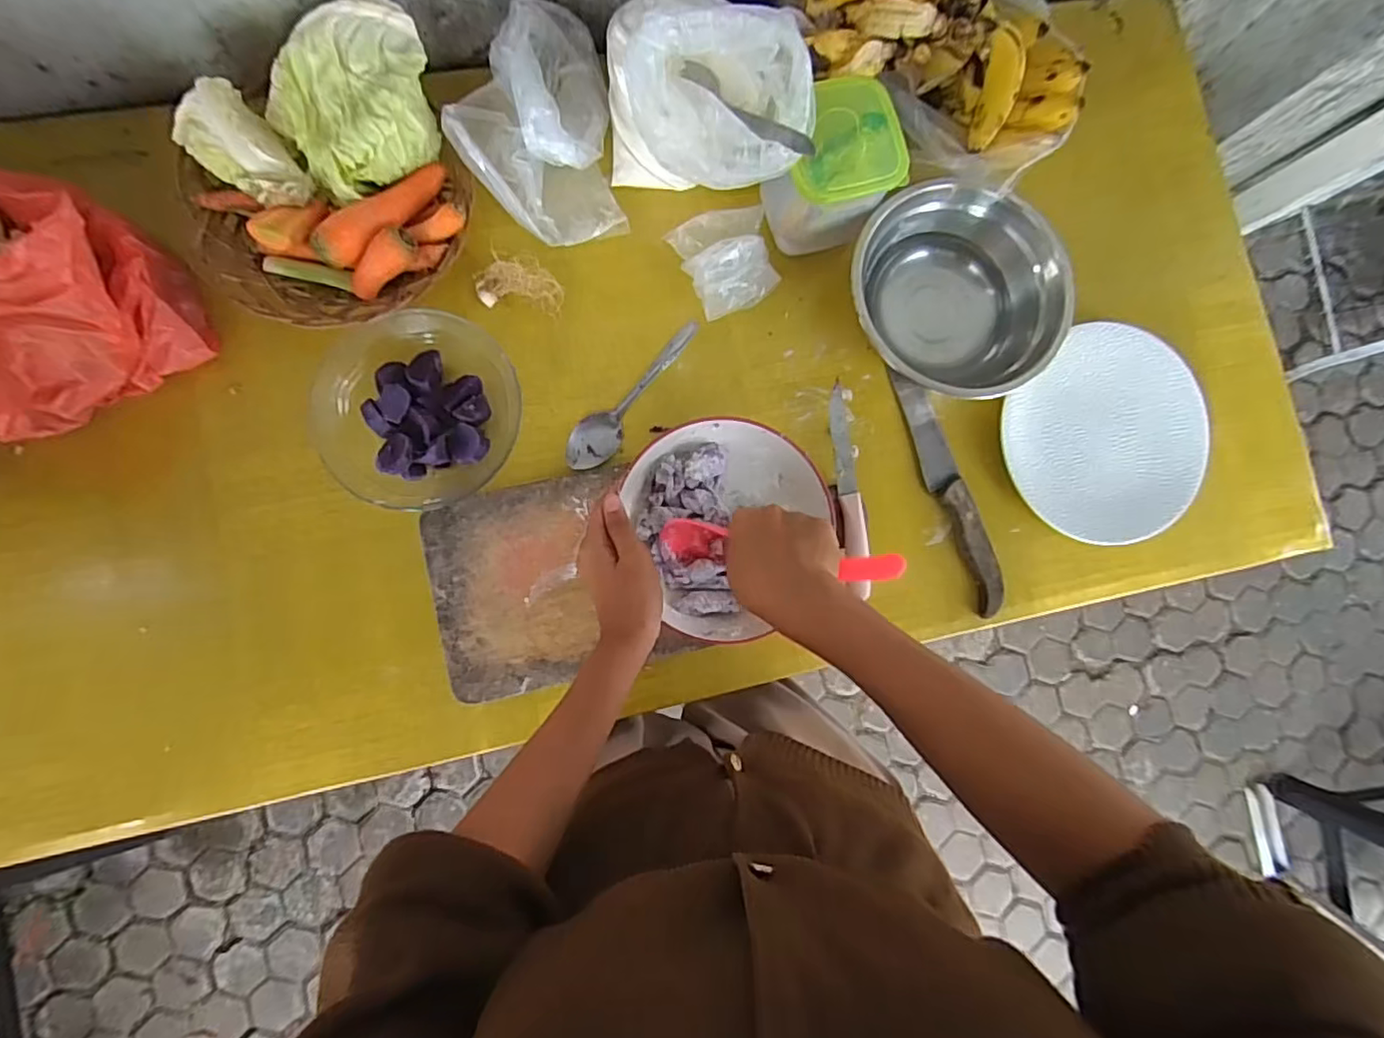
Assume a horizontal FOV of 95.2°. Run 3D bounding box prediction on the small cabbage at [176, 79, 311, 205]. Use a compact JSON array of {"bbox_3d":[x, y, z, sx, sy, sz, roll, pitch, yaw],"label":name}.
[{"bbox_3d":[-0.345,-0.282,0.485,0.057,0.036,0.089,-44,91,-6],"label":"small cabbage"}]

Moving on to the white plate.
[{"bbox_3d":[0.397,-0.075,0.593,0.190,0.027,0.193,0,86,-5],"label":"white plate"}]

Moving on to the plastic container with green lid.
[{"bbox_3d":[0.117,-0.295,0.538,0.096,0.091,0.098,-5,87,-6],"label":"plastic container with green lid"}]

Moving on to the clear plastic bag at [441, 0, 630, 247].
[{"bbox_3d":[-0.133,-0.342,0.532,0.126,0.084,0.183,-10,87,-6],"label":"clear plastic bag"}]

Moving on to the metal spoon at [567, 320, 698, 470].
[{"bbox_3d":[-0.055,-0.115,0.561,0.039,0.026,0.170,33,84,-3],"label":"metal spoon"}]

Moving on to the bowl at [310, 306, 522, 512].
[{"bbox_3d":[-0.219,-0.086,0.523,0.151,0.058,0.152,0,86,-5],"label":"bowl"}]

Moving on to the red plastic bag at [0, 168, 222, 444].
[{"bbox_3d":[-0.499,-0.165,0.461,0.181,0.126,0.178,-41,91,-7],"label":"red plastic bag"}]

